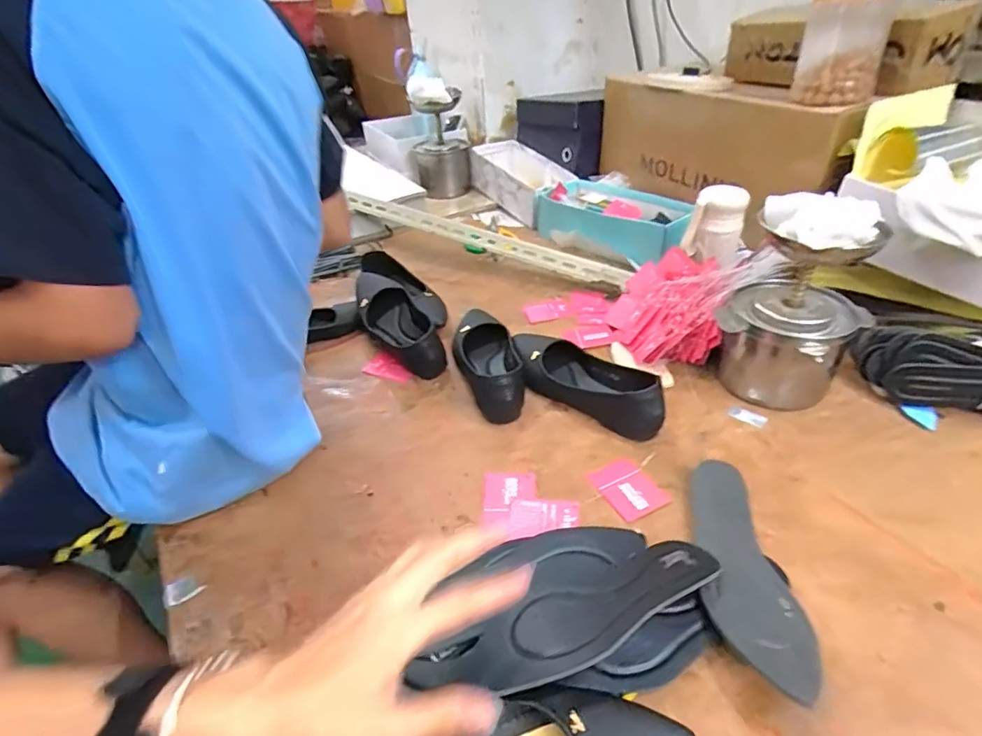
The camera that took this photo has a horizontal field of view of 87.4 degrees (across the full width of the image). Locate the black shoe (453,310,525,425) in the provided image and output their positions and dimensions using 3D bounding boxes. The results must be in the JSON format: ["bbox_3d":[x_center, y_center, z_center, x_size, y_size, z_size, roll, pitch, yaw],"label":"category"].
[{"bbox_3d":[-0.003,-0.016,0.720,0.081,0.068,0.204,-9,37,-6],"label":"black shoe"}]

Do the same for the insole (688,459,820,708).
[{"bbox_3d":[0.227,0.173,0.465,0.076,0.034,0.230,3,38,10],"label":"insole"}]

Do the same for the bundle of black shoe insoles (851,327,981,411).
[{"bbox_3d":[0.586,0.005,0.611,0.251,0.081,0.065,6,38,14],"label":"bundle of black shoe insoles"}]

